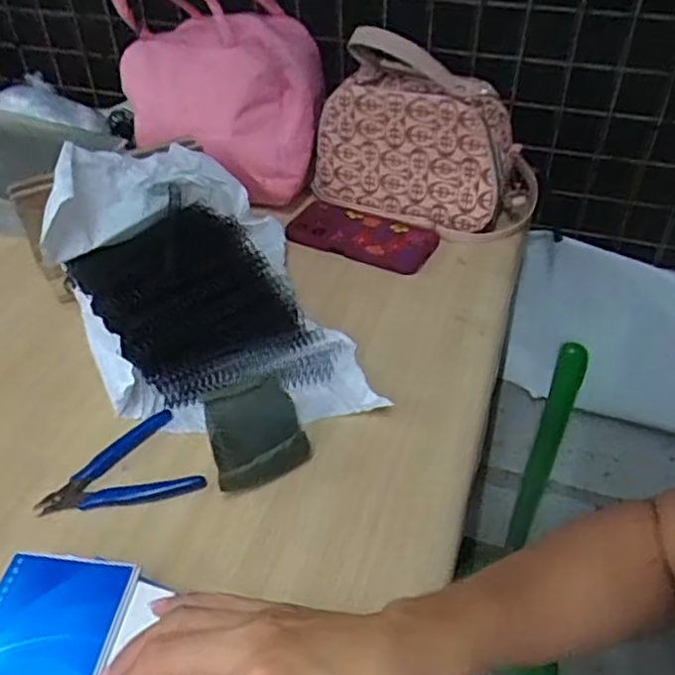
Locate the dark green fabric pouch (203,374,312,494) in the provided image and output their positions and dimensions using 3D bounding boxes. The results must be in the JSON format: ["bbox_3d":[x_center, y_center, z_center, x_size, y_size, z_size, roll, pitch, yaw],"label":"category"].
[{"bbox_3d":[-0.065,0.072,0.527,0.071,0.027,0.098,-12,44,-12],"label":"dark green fabric pouch"}]

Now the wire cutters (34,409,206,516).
[{"bbox_3d":[-0.170,0.106,0.512,0.113,0.008,0.082,-23,47,-23],"label":"wire cutters"}]

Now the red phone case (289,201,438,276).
[{"bbox_3d":[0.028,-0.116,0.737,0.152,0.014,0.085,21,47,22],"label":"red phone case"}]

